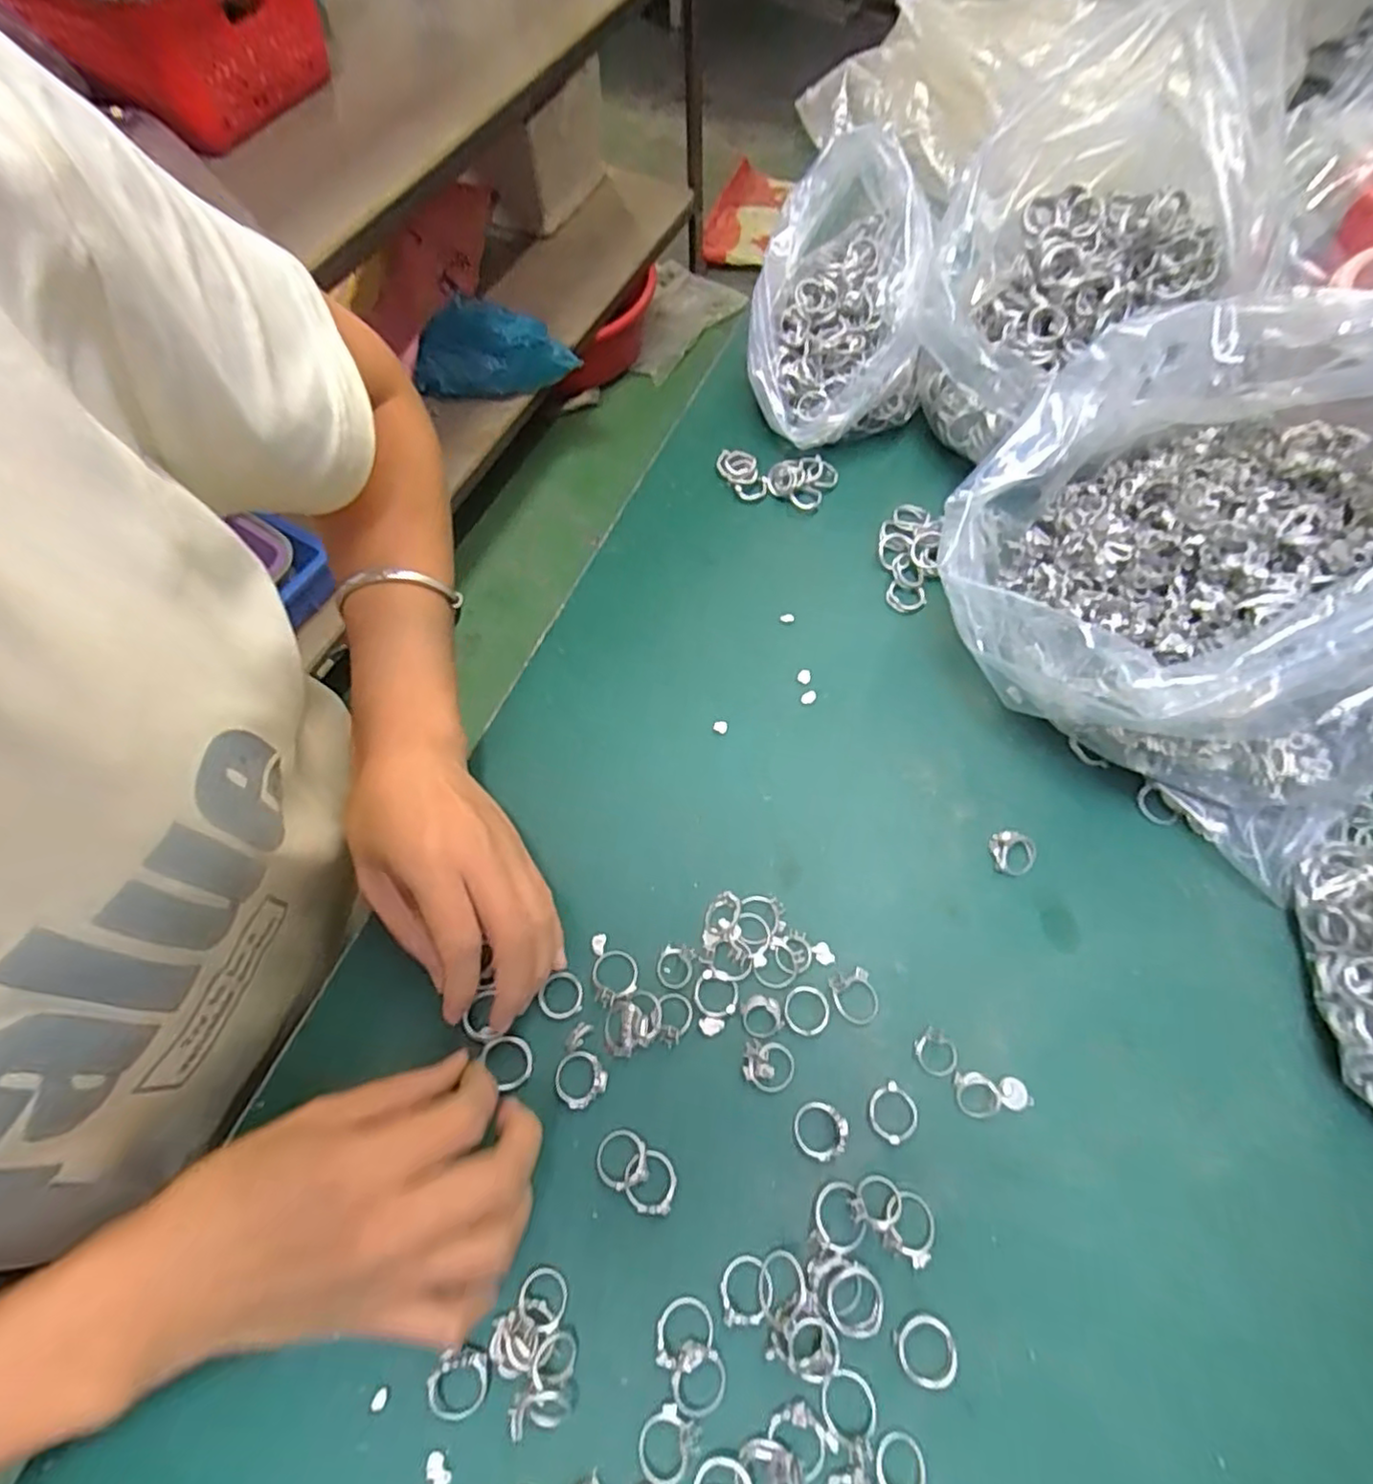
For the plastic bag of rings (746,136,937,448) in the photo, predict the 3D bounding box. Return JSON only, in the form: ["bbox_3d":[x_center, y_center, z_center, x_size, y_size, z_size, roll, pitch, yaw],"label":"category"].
[{"bbox_3d":[0.098,-0.272,0.416,0.110,0.118,0.146,10,66,3],"label":"plastic bag of rings"}]

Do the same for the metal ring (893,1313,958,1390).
[{"bbox_3d":[0.092,0.233,0.251,0.022,0.005,0.022,0,66,-1],"label":"metal ring"}]

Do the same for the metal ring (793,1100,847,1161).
[{"bbox_3d":[0.057,0.166,0.279,0.021,0.008,0.021,0,66,-1],"label":"metal ring"}]

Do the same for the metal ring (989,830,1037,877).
[{"bbox_3d":[0.165,0.057,0.331,0.023,0.014,0.021,0,66,-1],"label":"metal ring"}]

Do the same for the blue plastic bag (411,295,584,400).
[{"bbox_3d":[-0.331,-0.697,1.170,0.251,0.131,0.094,7,66,4],"label":"blue plastic bag"}]

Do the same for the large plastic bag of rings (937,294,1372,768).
[{"bbox_3d":[0.237,-0.080,0.300,0.214,0.180,0.167,36,71,16],"label":"large plastic bag of rings"}]

